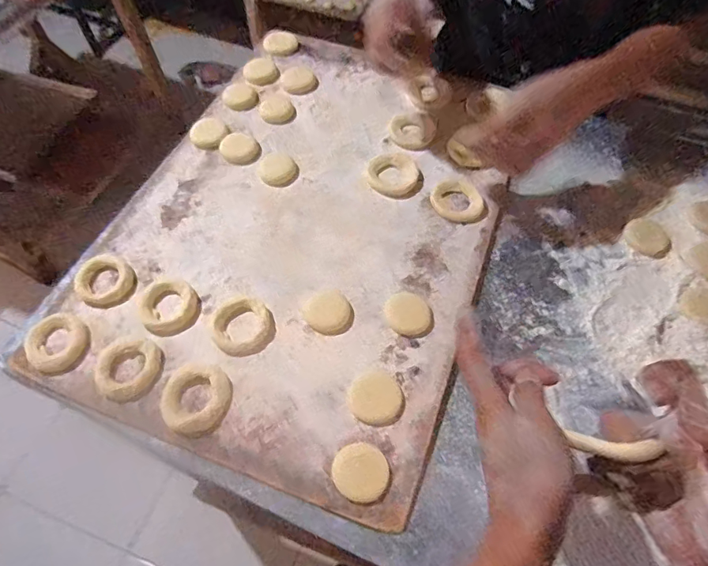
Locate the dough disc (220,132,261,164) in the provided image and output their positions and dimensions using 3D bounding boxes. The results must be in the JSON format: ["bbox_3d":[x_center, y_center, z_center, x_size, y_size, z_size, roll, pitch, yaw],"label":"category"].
[{"bbox_3d":[-0.152,-0.181,0.613,0.049,0.014,0.046,0,60,0],"label":"dough disc"}]

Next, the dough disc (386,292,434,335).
[{"bbox_3d":[0.059,0.032,0.500,0.047,0.004,0.052,-16,61,-9],"label":"dough disc"}]

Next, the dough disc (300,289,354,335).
[{"bbox_3d":[-0.027,0.031,0.496,0.048,0.004,0.051,0,60,0],"label":"dough disc"}]

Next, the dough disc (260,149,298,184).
[{"bbox_3d":[-0.099,-0.150,0.599,0.048,0.008,0.050,0,60,0],"label":"dough disc"}]

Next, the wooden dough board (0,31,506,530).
[{"bbox_3d":[-0.059,-0.093,0.568,0.443,0.019,0.594,19,61,10],"label":"wooden dough board"}]

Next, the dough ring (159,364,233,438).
[{"bbox_3d":[-0.153,0.111,0.446,0.066,0.011,0.070,0,60,0],"label":"dough ring"}]

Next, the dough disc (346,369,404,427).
[{"bbox_3d":[0.021,0.112,0.450,0.052,0.004,0.054,0,60,0],"label":"dough disc"}]

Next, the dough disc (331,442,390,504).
[{"bbox_3d":[0.007,0.169,0.413,0.048,0.004,0.049,0,60,0],"label":"dough disc"}]

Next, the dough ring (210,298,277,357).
[{"bbox_3d":[-0.116,0.045,0.483,0.061,0.014,0.058,0,60,0],"label":"dough ring"}]

